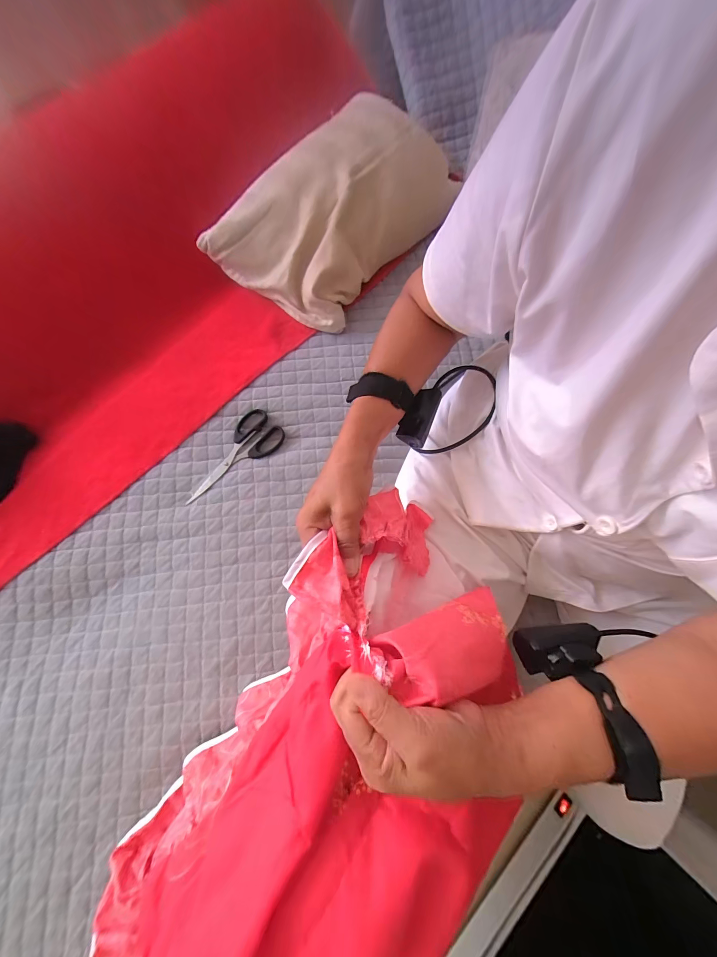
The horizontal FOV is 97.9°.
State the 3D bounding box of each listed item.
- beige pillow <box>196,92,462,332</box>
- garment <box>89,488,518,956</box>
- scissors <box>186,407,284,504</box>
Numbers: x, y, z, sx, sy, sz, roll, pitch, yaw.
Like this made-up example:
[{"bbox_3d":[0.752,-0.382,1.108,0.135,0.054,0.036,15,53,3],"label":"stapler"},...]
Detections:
[{"bbox_3d":[-0.018,-0.444,0.494,0.220,0.069,0.419,36,80,11],"label":"beige pillow"},{"bbox_3d":[-0.058,0.299,0.278,0.222,0.160,0.577,30,87,5],"label":"garment"},{"bbox_3d":[-0.183,-0.029,0.453,0.067,0.005,0.162,42,81,12],"label":"scissors"}]

